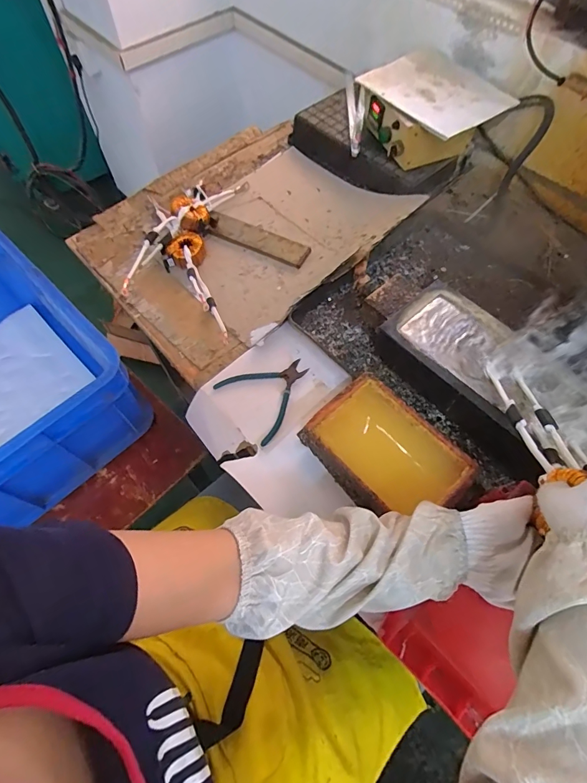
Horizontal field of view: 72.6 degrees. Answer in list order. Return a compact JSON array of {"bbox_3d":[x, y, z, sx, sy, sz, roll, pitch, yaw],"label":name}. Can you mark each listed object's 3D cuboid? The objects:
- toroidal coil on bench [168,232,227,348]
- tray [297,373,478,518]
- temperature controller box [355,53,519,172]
[{"bbox_3d":[-0.180,-0.191,0.729,0.070,0.051,0.240,-15,63,-8],"label":"toroidal coil on bench"},{"bbox_3d":[0.124,0.087,0.547,0.135,0.061,0.202,-41,69,-19],"label":"tray"},{"bbox_3d":[0.273,-0.564,0.808,0.208,0.091,0.254,-29,66,-15],"label":"temperature controller box"}]

